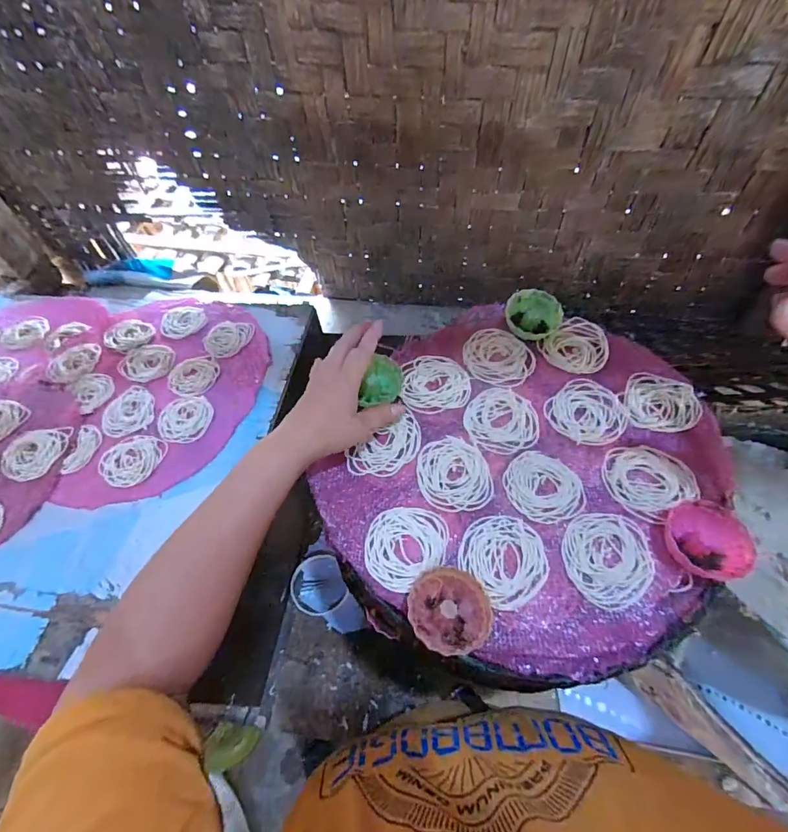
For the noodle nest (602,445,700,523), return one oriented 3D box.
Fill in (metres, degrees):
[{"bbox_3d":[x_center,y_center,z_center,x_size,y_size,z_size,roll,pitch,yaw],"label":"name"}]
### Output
[{"bbox_3d":[0.228,0.055,0.372,0.070,0.006,0.069,-23,56,-12],"label":"noodle nest"}]

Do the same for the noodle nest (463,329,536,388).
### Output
[{"bbox_3d":[0.115,-0.065,0.457,0.076,0.016,0.070,-2,54,3],"label":"noodle nest"}]

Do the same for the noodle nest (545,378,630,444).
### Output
[{"bbox_3d":[0.194,-0.004,0.417,0.073,0.005,0.072,-33,58,-19],"label":"noodle nest"}]

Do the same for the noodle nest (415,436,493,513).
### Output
[{"bbox_3d":[0.056,0.053,0.388,0.065,0.005,0.071,-2,54,3],"label":"noodle nest"}]

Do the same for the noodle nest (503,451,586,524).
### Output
[{"bbox_3d":[0.136,0.063,0.376,0.061,0.004,0.068,-24,56,-13],"label":"noodle nest"}]

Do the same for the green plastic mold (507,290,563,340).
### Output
[{"bbox_3d":[0.158,-0.114,0.469,0.061,0.030,0.052,15,56,14],"label":"green plastic mold"}]

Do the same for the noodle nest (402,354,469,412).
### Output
[{"bbox_3d":[0.045,-0.035,0.441,0.071,0.006,0.072,-2,54,3],"label":"noodle nest"}]

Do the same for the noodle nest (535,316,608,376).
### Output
[{"bbox_3d":[0.205,-0.078,0.459,0.069,0.010,0.065,-31,58,-17],"label":"noodle nest"}]

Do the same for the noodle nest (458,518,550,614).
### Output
[{"bbox_3d":[0.093,0.116,0.345,0.068,0.004,0.072,-36,59,-20],"label":"noodle nest"}]

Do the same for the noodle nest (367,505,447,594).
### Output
[{"bbox_3d":[0.011,0.112,0.351,0.069,0.004,0.068,-3,54,2],"label":"noodle nest"}]

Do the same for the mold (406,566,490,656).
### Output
[{"bbox_3d":[0.042,0.148,0.316,0.062,0.019,0.057,-2,54,3],"label":"mold"}]

